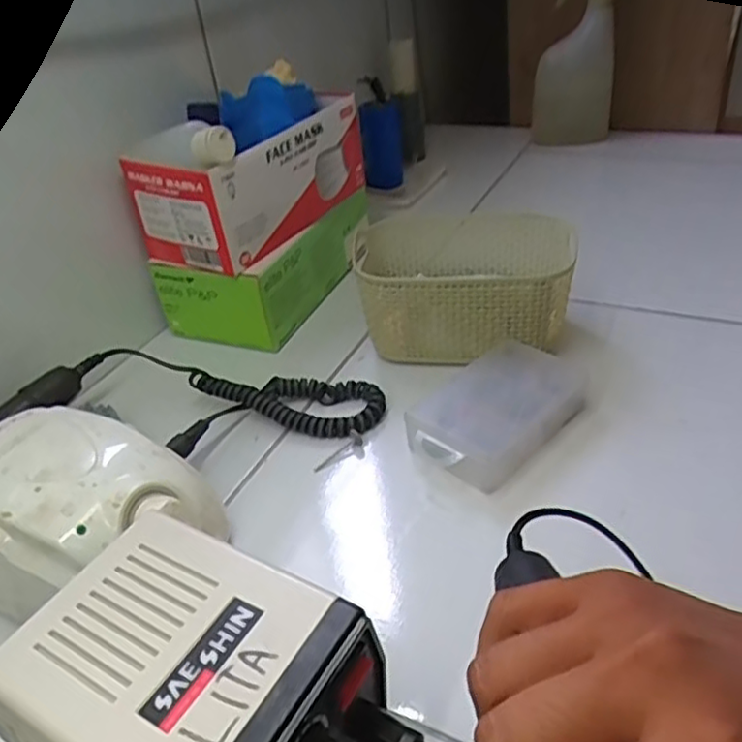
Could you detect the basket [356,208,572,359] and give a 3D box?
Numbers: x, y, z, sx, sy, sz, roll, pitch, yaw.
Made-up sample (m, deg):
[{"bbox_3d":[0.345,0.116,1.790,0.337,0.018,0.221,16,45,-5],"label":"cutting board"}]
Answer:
[{"bbox_3d":[0.075,-0.065,0.558,0.171,0.087,0.125,3,36,14],"label":"basket"}]

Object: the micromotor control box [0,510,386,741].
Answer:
[{"bbox_3d":[-0.069,0.136,0.275,0.140,0.083,0.105,13,39,26],"label":"micromotor control box"}]

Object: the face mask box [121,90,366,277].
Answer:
[{"bbox_3d":[-0.097,-0.177,0.583,0.092,0.098,0.204,18,42,31],"label":"face mask box"}]

